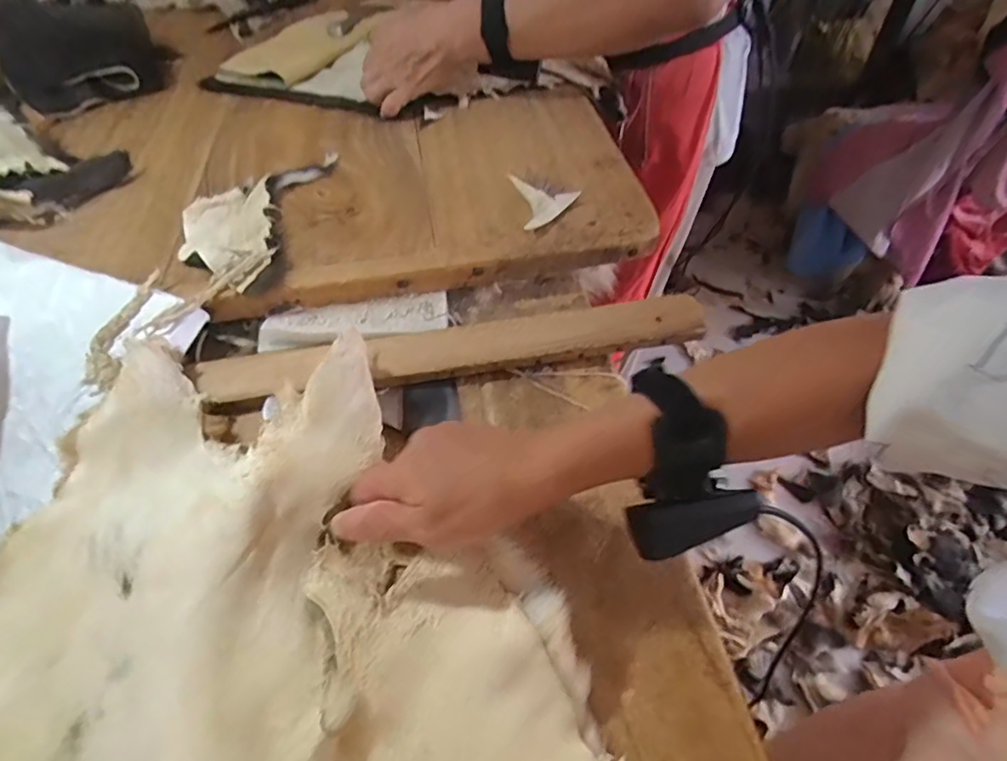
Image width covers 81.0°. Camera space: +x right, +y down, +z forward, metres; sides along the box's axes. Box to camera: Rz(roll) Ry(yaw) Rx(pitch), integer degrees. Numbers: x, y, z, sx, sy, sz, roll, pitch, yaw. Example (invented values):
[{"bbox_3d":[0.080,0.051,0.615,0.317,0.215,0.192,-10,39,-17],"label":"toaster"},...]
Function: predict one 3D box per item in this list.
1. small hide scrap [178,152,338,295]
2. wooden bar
[{"bbox_3d":[-0.229,-0.152,0.530,0.101,0.026,0.204,2,52,3],"label":"small hide scrap"},{"bbox_3d":[-0.038,-0.027,0.460,0.387,0.016,0.047,-8,52,-5],"label":"wooden bar"}]

